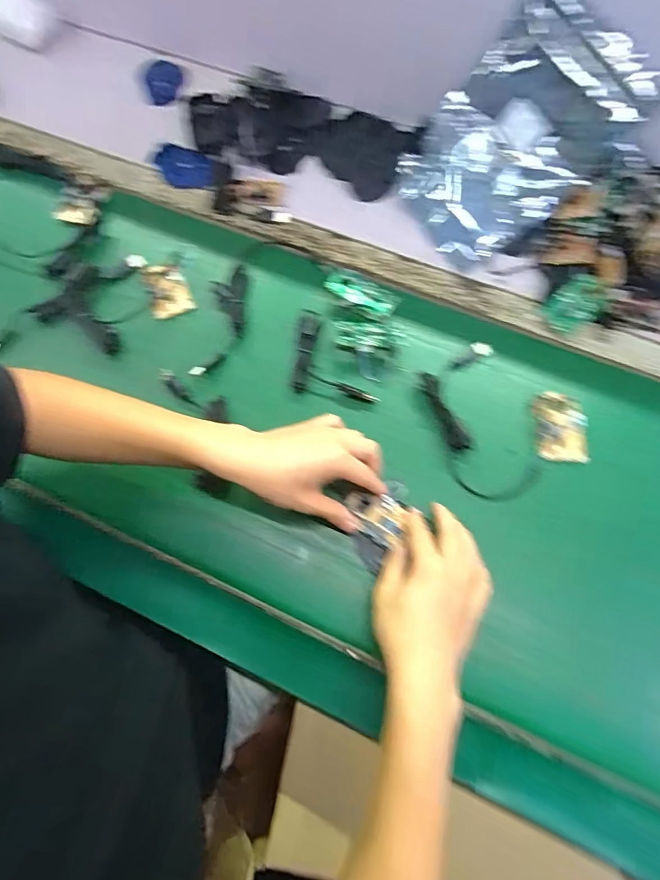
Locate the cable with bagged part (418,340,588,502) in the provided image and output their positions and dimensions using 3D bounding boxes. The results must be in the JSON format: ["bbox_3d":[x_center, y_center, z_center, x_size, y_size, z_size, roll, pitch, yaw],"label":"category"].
[{"bbox_3d":[0.184,-0.028,0.484,0.152,0.014,0.162,0,69,0],"label":"cable with bagged part"}]

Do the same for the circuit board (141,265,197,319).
[{"bbox_3d":[-0.203,-0.188,0.553,0.050,0.008,0.077,-19,70,-7],"label":"circuit board"}]

